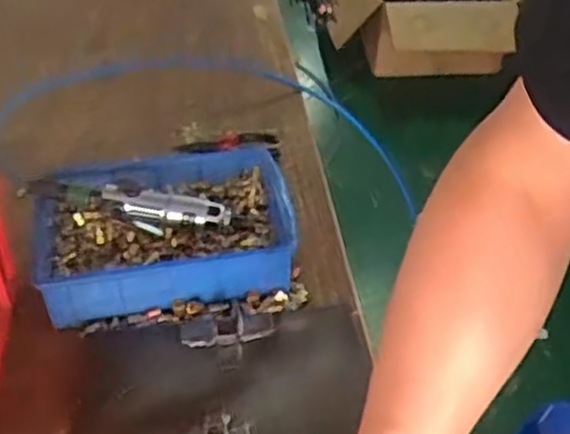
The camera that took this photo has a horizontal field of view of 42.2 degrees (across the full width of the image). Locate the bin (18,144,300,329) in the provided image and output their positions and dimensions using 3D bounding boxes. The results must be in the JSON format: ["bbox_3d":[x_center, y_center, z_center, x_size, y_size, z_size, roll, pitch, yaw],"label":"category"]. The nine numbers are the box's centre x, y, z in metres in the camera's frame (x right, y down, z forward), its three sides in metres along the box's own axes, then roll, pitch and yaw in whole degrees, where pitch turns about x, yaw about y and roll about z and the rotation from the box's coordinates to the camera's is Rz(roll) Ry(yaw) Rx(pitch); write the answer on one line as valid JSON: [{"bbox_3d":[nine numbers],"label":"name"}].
[{"bbox_3d":[-0.145,0.017,0.883,0.307,0.079,0.202,-8,42,-10],"label":"bin"}]

